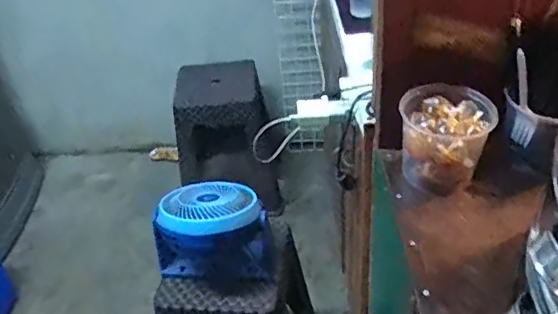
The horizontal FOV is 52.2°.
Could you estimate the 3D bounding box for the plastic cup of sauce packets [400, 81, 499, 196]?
[{"bbox_3d":[0.213,-0.022,0.733,0.111,0.104,0.101,4,40,12],"label":"plastic cup of sauce packets"}]

